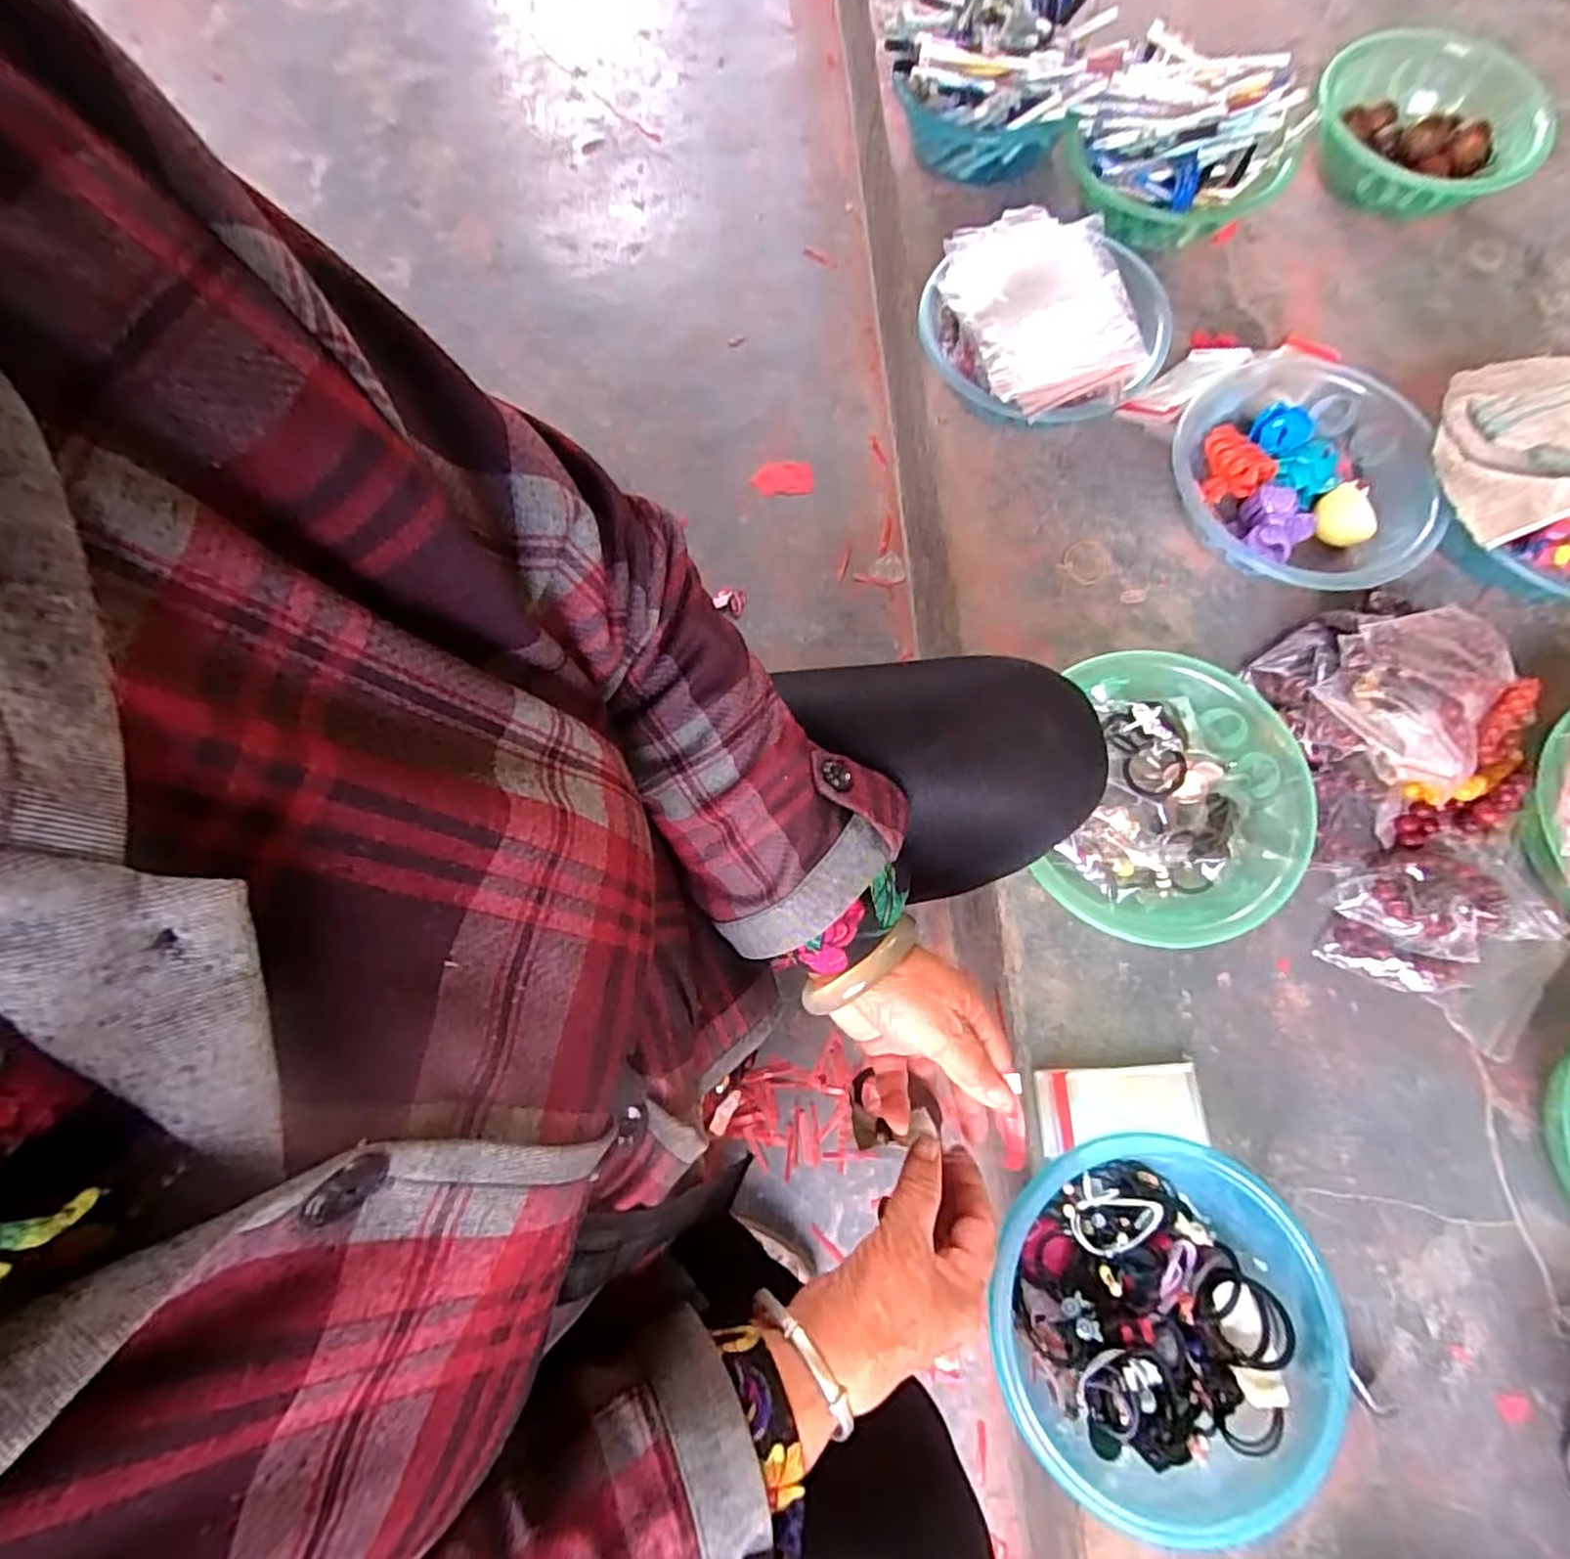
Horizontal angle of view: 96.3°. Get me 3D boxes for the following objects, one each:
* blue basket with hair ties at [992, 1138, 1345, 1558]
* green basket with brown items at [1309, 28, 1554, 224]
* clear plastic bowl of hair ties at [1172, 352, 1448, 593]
[{"bbox_3d":[0.254,0.373,0.496,0.220,0.080,0.219,0,74,1],"label":"blue basket with hair ties"},{"bbox_3d":[0.693,-0.708,0.781,0.229,0.080,0.182,10,74,4],"label":"green basket with brown items"},{"bbox_3d":[0.484,-0.281,0.669,0.232,0.079,0.212,44,79,12],"label":"clear plastic bowl of hair ties"}]

